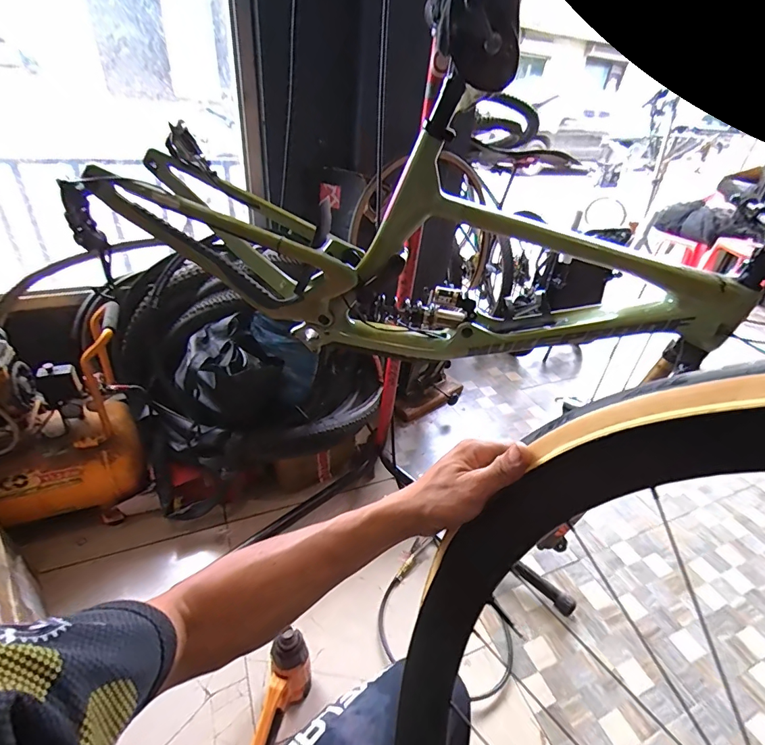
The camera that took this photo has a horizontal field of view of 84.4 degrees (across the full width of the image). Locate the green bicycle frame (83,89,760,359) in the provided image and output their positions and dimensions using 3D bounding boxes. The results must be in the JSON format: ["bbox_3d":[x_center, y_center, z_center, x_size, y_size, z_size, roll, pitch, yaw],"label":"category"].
[{"bbox_3d":[0.062,-0.234,0.781,1.063,0.390,0.181,7,35,1],"label":"green bicycle frame"}]

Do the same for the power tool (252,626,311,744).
[{"bbox_3d":[-0.205,0.673,0.875,0.079,0.242,0.166,10,35,5],"label":"power tool"}]

